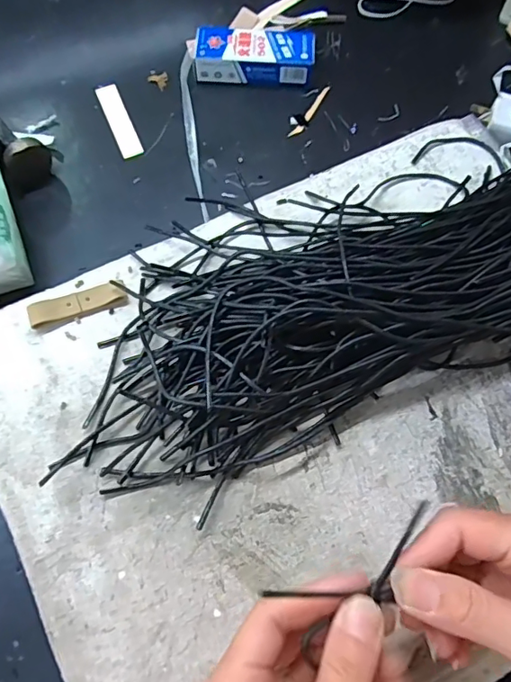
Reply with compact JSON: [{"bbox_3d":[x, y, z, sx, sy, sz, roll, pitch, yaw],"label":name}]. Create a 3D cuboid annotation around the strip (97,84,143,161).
[{"bbox_3d":[-0.117,-0.190,0.437,0.019,0.004,0.086,-21,67,-9],"label":"strip"}]

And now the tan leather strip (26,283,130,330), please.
[{"bbox_3d":[-0.113,-0.024,0.323,0.059,0.009,0.016,-19,67,-8],"label":"tan leather strip"}]

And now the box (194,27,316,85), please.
[{"bbox_3d":[-0.001,-0.254,0.452,0.103,0.025,0.042,1,65,1],"label":"box"}]

